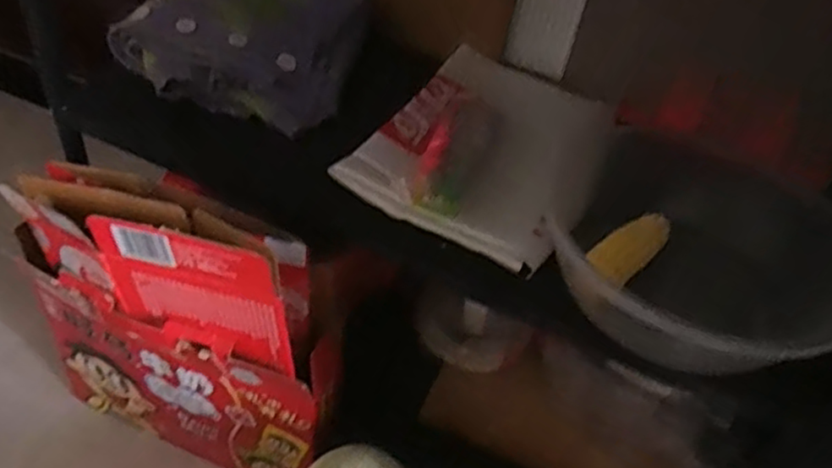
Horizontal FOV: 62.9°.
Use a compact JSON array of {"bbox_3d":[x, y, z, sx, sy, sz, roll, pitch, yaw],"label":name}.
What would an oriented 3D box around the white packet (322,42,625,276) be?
[{"bbox_3d":[0.093,-0.112,0.798,0.248,0.029,0.332,24,48,15],"label":"white packet"}]

